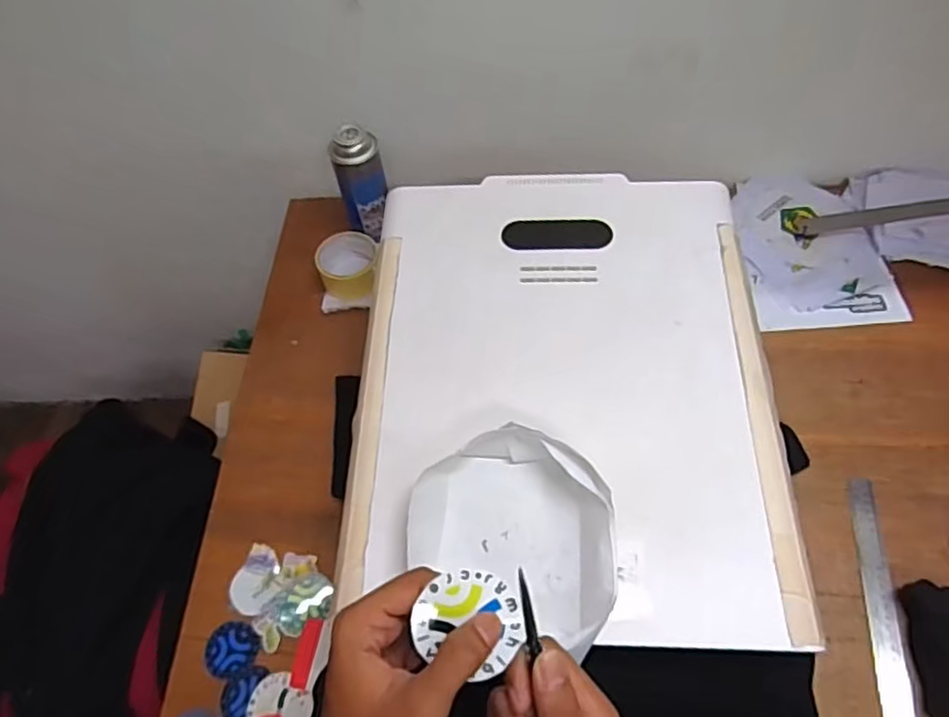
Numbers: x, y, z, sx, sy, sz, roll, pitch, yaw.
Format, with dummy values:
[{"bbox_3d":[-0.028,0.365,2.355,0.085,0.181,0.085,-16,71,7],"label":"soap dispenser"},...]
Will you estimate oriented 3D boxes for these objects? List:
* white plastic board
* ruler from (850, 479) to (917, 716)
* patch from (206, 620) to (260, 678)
[{"bbox_3d":[0.084,0.006,0.632,0.395,0.021,0.498,1,60,4],"label":"white plastic board"},{"bbox_3d":[0.414,0.277,0.639,0.028,0.005,0.316,0,60,15],"label":"ruler"},{"bbox_3d":[-0.255,0.306,0.667,0.055,0.004,0.052,-1,60,2],"label":"patch"}]

